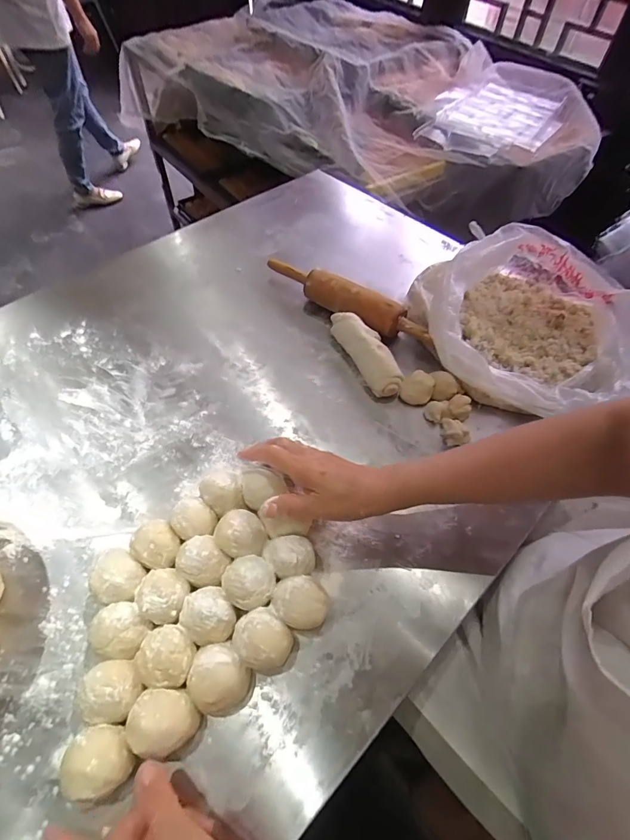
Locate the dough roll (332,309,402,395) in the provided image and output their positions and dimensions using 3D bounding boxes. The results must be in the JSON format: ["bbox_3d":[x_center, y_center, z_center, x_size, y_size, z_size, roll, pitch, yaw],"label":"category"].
[{"bbox_3d":[0.079,-0.102,0.625,0.050,0.046,0.165,-22,58,-16],"label":"dough roll"}]

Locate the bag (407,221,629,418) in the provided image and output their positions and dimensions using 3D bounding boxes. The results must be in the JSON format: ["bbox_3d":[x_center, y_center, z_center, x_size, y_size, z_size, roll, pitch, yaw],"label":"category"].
[{"bbox_3d":[0.306,-0.148,0.611,0.293,0.135,0.318,-14,57,-12],"label":"bag"}]

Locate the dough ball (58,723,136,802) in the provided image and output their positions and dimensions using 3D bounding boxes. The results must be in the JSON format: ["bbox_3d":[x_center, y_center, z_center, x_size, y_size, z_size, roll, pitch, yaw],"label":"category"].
[{"bbox_3d":[-0.175,0.279,0.341,0.048,0.054,0.046,1,55,-1],"label":"dough ball"}]

